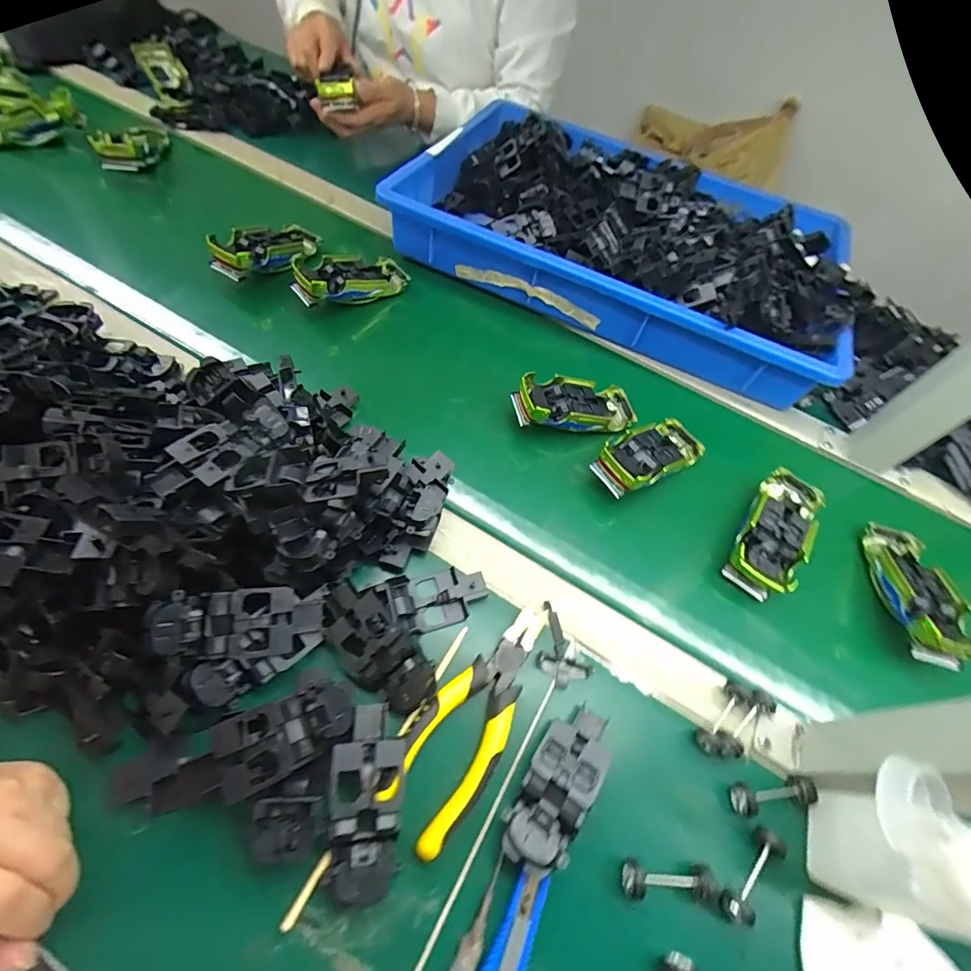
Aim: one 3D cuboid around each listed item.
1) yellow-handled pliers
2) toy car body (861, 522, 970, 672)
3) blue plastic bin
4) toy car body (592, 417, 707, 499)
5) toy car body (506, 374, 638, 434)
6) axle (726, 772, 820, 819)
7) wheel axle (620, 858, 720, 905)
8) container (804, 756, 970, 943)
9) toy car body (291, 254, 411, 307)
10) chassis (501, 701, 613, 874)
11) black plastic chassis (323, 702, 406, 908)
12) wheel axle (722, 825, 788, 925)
[{"bbox_3d":[-0.002,0.156,0.318,0.060,0.025,0.163,38,62,14],"label":"yellow-handled pliers"},{"bbox_3d":[0.390,0.094,0.408,0.061,0.031,0.141,15,45,4],"label":"toy car body"},{"bbox_3d":[0.181,-0.333,0.587,0.540,0.104,0.337,23,59,6],"label":"blue plastic bin"},{"bbox_3d":[0.167,-0.032,0.454,0.130,0.030,0.056,-23,63,-33],"label":"toy car body"},{"bbox_3d":[0.098,-0.082,0.476,0.136,0.031,0.057,-1,58,-25],"label":"toy car body"},{"bbox_3d":[0.201,0.215,0.315,0.058,0.015,0.020,-1,60,-9],"label":"axle"},{"bbox_3d":[0.114,0.247,0.283,0.056,0.018,0.020,8,59,-4],"label":"wheel axle"},{"bbox_3d":[0.235,0.209,0.264,0.083,0.108,0.066,20,59,4],"label":"container"},{"bbox_3d":[-0.157,-0.241,0.535,0.138,0.039,0.052,-29,64,-39],"label":"toy car body"},{"bbox_3d":[0.049,0.194,0.299,0.042,0.030,0.098,33,61,11],"label":"chassis"},{"bbox_3d":[-0.072,0.191,0.279,0.040,0.026,0.099,2,59,-7],"label":"black plastic chassis"},{"bbox_3d":[0.173,0.250,0.292,0.057,0.013,0.019,-37,71,-25],"label":"wheel axle"}]

